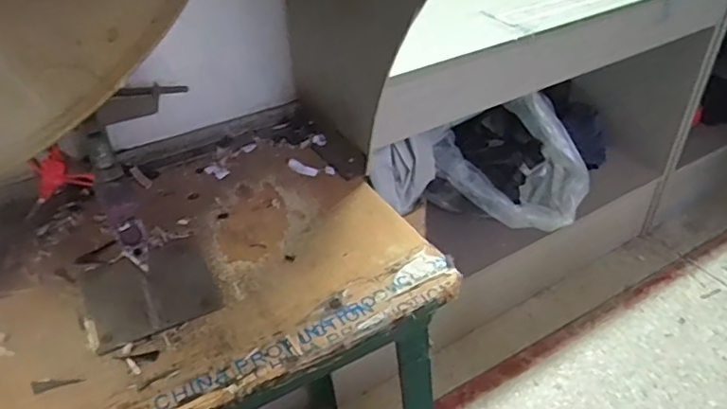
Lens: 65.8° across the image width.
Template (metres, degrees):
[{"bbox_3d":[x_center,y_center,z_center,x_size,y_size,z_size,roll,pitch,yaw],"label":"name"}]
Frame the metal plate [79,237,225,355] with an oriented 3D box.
[{"bbox_3d":[-0.186,0.073,0.492,0.102,0.005,0.101,-19,42,-23],"label":"metal plate"}]

